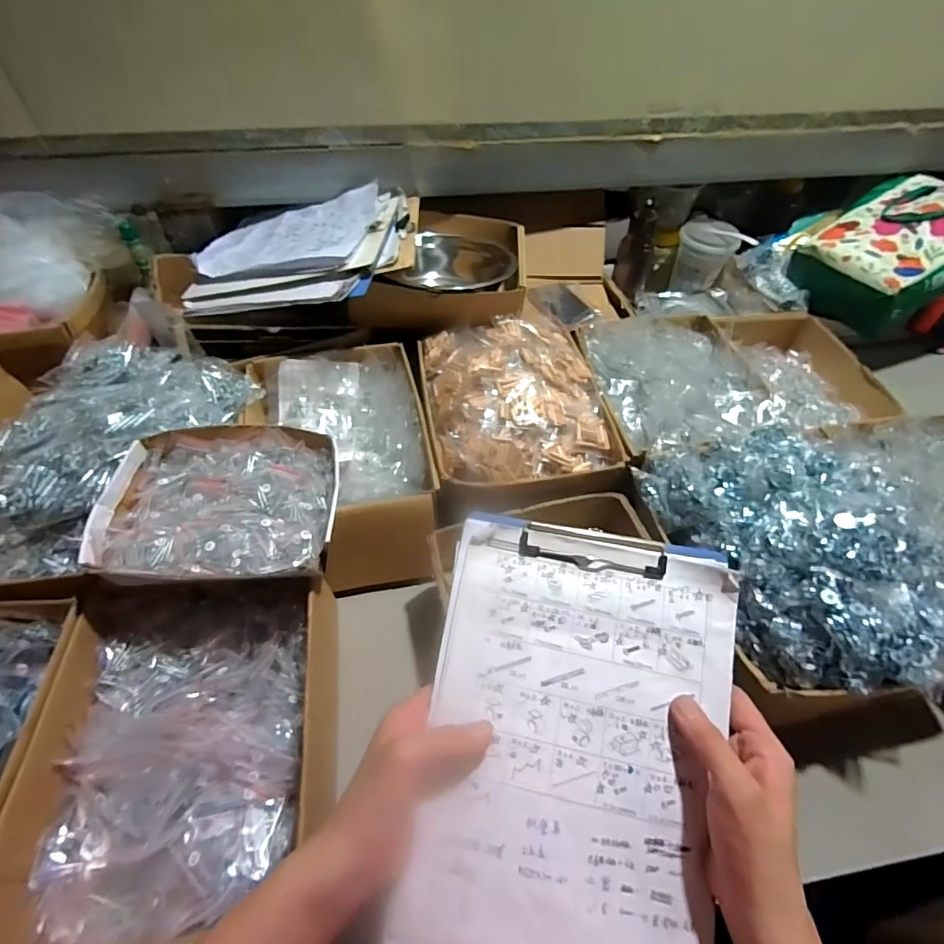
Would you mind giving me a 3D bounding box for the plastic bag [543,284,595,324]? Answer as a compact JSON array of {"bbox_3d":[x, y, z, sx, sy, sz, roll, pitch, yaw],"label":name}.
[{"bbox_3d":[0.172,-0.312,0.887,0.069,0.014,0.131,-14,53,-11],"label":"plastic bag"}]

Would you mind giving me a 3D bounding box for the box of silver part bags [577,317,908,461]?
[{"bbox_3d":[0.424,-0.161,0.800,0.482,0.124,0.287,-12,52,-10],"label":"box of silver part bags"}]

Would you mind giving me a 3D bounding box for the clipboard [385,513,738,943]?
[{"bbox_3d":[0.073,0.192,0.348,0.210,0.011,0.302,10,73,4],"label":"clipboard"}]

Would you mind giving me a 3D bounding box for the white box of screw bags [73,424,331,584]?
[{"bbox_3d":[-0.271,0.038,0.544,0.242,0.067,0.187,-2,51,-2],"label":"white box of screw bags"}]

